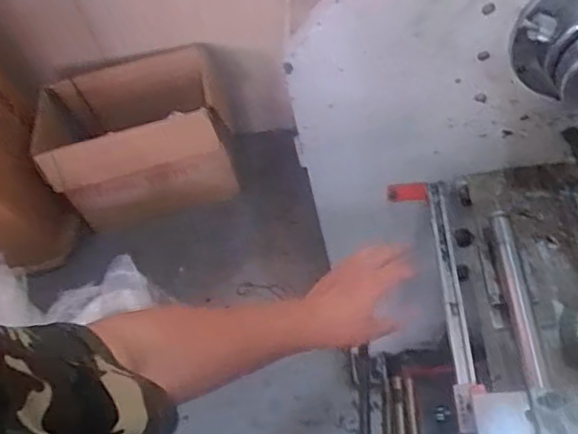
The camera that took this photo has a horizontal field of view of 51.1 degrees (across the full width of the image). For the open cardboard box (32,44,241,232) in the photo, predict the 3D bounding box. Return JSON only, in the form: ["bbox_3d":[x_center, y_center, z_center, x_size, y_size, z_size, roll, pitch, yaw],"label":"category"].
[{"bbox_3d":[-0.461,-0.253,1.913,0.558,0.365,0.421,-13,48,-6],"label":"open cardboard box"}]

